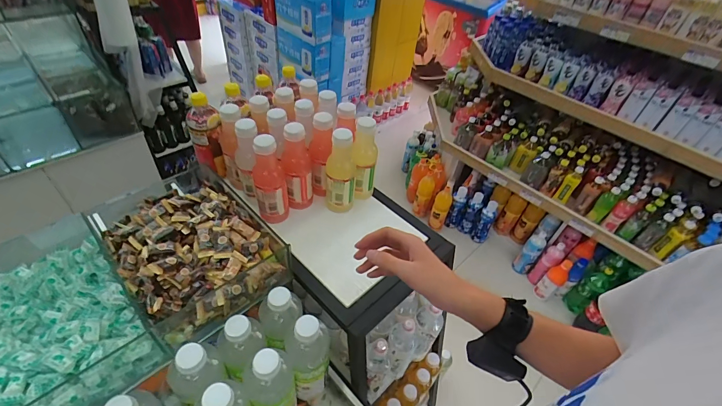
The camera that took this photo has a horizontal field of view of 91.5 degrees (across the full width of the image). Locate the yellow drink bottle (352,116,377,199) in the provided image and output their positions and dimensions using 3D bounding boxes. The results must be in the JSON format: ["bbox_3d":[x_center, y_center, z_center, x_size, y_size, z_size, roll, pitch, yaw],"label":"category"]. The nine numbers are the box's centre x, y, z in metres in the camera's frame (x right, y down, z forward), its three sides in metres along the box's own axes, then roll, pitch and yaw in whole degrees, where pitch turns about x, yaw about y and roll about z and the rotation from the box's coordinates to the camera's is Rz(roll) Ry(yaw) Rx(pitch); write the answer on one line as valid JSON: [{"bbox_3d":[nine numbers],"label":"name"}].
[{"bbox_3d":[0.009,-0.096,0.781,0.056,0.192,0.067,8,44,0],"label":"yellow drink bottle"}]

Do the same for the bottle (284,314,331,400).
[{"bbox_3d":[-0.091,0.279,0.641,0.080,0.224,0.078,-8,46,-15],"label":"bottle"}]

